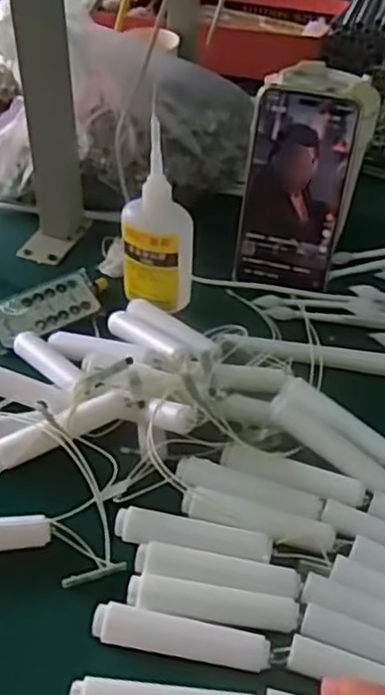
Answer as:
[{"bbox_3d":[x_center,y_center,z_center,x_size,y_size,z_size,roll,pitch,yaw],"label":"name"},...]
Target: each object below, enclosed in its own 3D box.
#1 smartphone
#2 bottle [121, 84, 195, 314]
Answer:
[{"bbox_3d":[0.080,-0.119,0.545,0.076,0.153,0.005,13,30,13],"label":"smartphone"},{"bbox_3d":[-0.029,-0.092,0.525,0.057,0.128,0.037,23,49,21],"label":"bottle"}]

